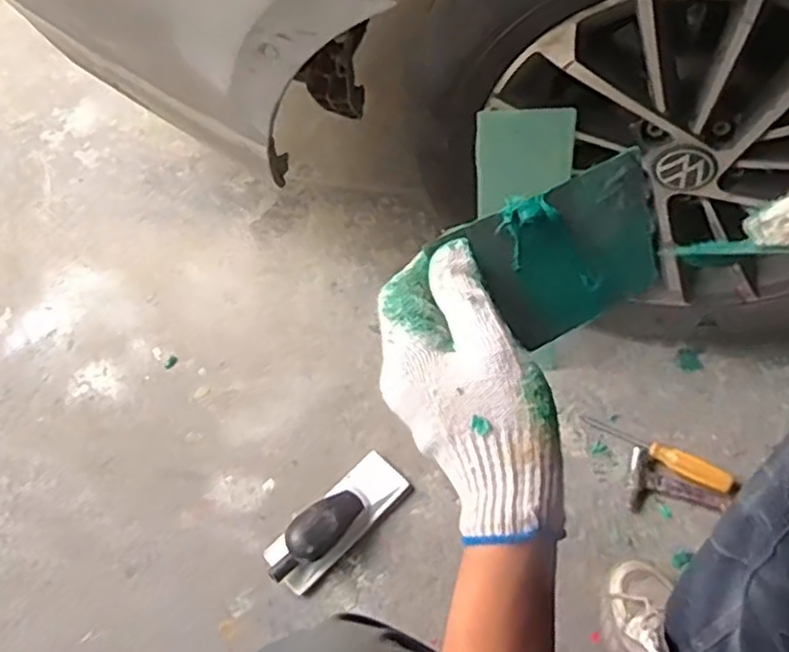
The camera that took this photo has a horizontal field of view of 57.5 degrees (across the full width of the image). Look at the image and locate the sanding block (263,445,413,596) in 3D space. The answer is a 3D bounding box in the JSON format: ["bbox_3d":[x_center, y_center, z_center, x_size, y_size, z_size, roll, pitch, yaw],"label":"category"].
[{"bbox_3d":[-0.086,0.259,0.920,0.174,0.060,0.078,-39,64,-18],"label":"sanding block"}]

